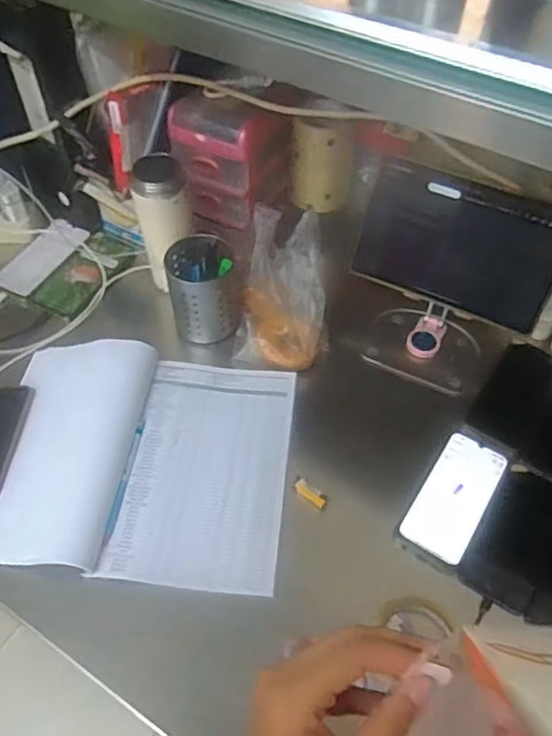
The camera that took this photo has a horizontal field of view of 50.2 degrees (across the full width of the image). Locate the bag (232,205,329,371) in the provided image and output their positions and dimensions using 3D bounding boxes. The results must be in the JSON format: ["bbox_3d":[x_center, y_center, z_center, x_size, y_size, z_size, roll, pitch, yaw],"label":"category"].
[{"bbox_3d":[0.013,-0.106,0.818,0.122,0.127,0.178,7,54,4],"label":"bag"}]

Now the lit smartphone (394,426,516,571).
[{"bbox_3d":[0.220,0.150,0.709,0.082,0.011,0.186,29,59,19],"label":"lit smartphone"}]

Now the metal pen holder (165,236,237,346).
[{"bbox_3d":[-0.100,-0.110,0.839,0.101,0.114,0.094,-10,55,-8],"label":"metal pen holder"}]

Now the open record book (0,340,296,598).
[{"bbox_3d":[-0.169,0.102,0.728,0.362,0.018,0.301,6,54,4],"label":"open record book"}]

